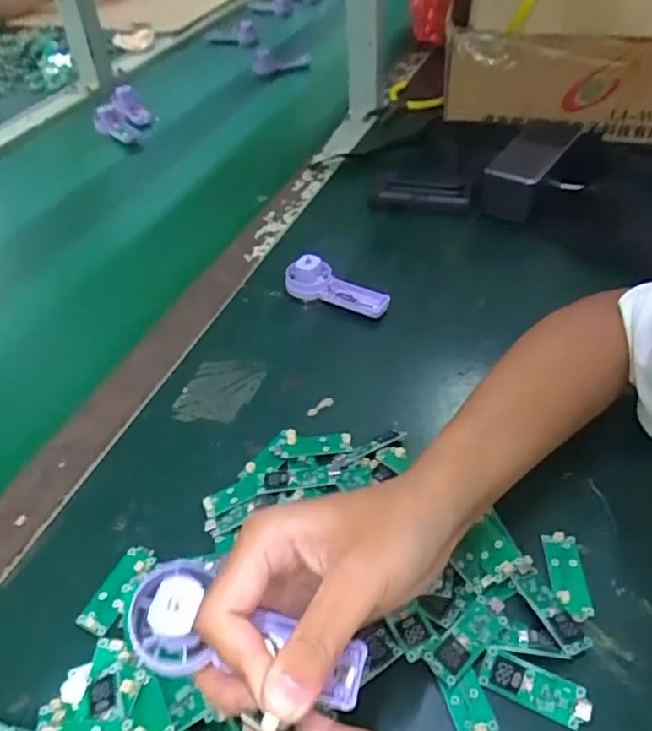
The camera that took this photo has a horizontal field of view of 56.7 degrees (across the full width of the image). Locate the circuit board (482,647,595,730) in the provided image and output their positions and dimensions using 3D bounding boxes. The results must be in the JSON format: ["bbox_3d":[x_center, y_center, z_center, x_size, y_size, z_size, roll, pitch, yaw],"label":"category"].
[{"bbox_3d":[0.103,0.159,0.299,0.051,0.006,0.018,17,47,19],"label":"circuit board"}]

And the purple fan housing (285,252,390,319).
[{"bbox_3d":[0.009,-0.069,0.517,0.091,0.039,0.028,16,47,18],"label":"purple fan housing"}]

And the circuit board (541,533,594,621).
[{"bbox_3d":[0.136,0.117,0.340,0.018,0.004,0.050,0,44,3],"label":"circuit board"}]

